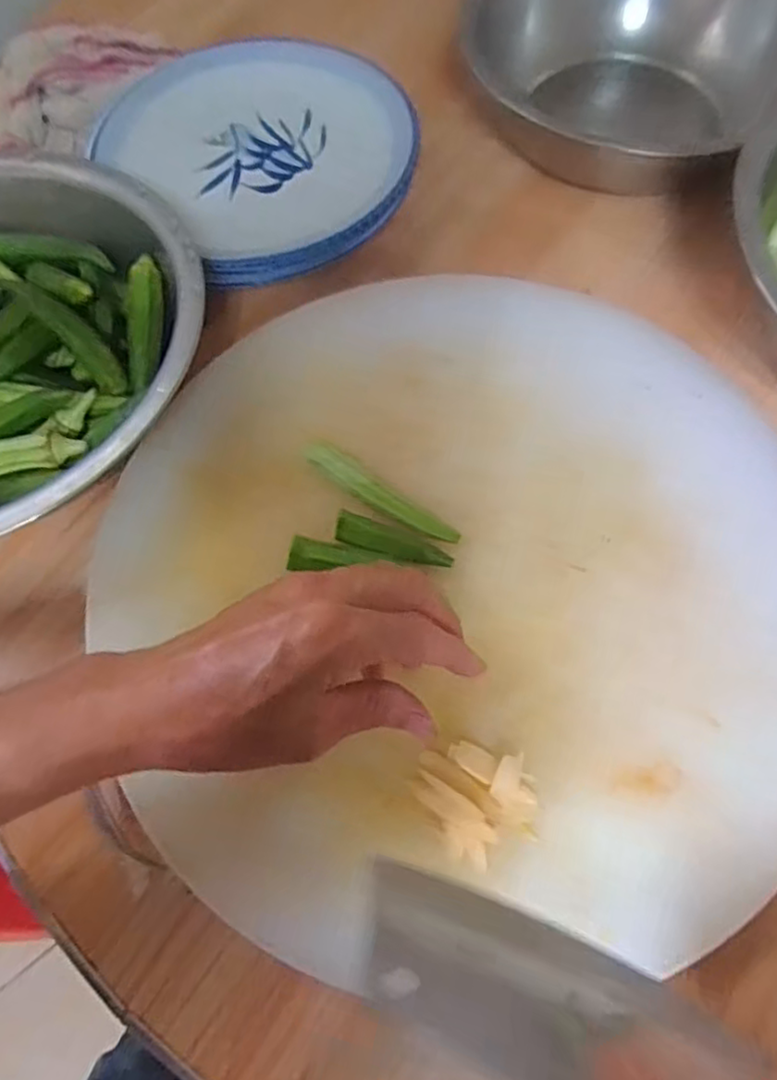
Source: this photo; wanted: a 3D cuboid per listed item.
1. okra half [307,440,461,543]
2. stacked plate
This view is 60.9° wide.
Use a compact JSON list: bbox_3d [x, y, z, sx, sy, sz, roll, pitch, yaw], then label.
[{"bbox_3d":[-0.005,-0.025,0.381,0.097,0.022,0.018,32,72,14],"label":"okra half"},{"bbox_3d":[-0.095,-0.302,0.514,0.212,0.043,0.245,-39,72,-14],"label":"stacked plate"}]

